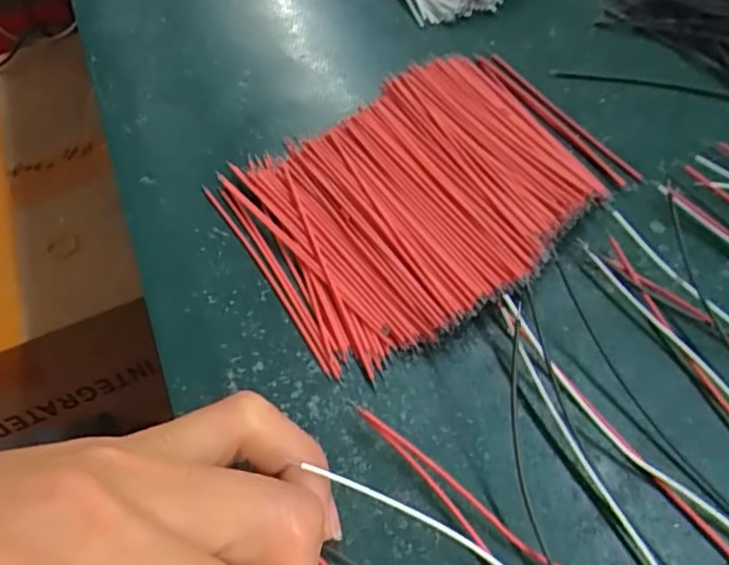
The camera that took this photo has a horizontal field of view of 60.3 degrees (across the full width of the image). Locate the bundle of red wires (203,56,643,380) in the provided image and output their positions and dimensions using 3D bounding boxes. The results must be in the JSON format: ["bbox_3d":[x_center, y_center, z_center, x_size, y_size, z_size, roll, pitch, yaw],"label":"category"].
[{"bbox_3d":[0.020,-0.030,0.199,0.116,0.015,0.090,-31,59,-17],"label":"bundle of red wires"}]

